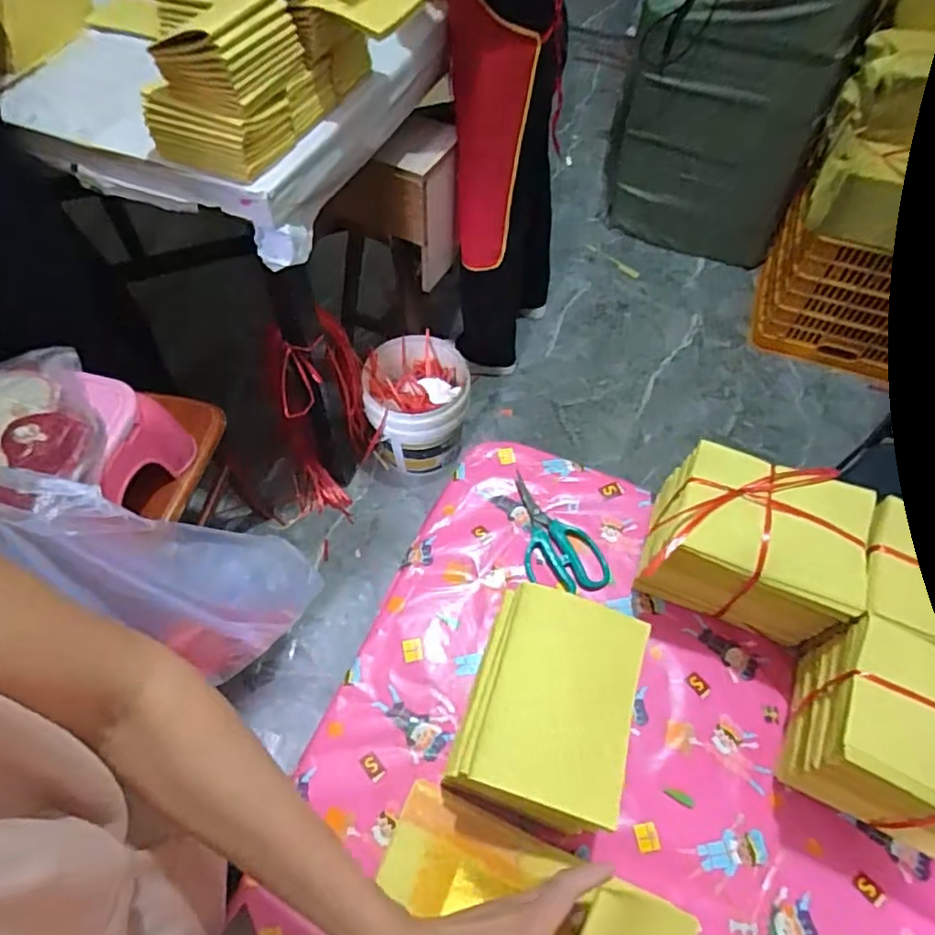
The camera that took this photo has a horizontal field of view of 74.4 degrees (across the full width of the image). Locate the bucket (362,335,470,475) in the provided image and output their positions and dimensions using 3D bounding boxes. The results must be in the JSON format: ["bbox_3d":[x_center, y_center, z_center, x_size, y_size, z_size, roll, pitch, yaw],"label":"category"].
[{"bbox_3d":[-0.127,-0.143,1.549,0.240,0.298,0.237,0,58,-1],"label":"bucket"}]

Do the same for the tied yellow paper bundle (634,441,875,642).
[{"bbox_3d":[0.266,0.076,0.592,0.173,0.124,0.126,16,58,7],"label":"tied yellow paper bundle"}]

